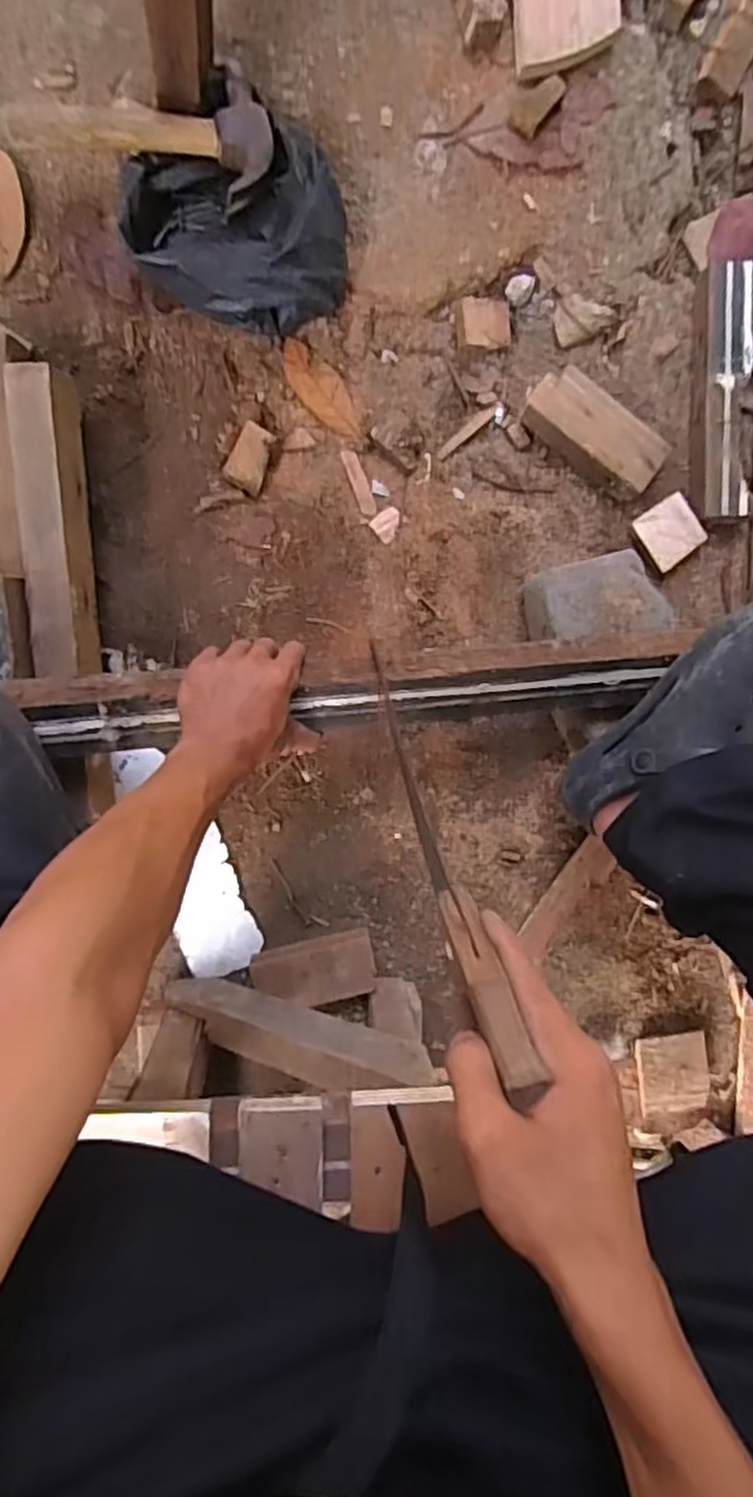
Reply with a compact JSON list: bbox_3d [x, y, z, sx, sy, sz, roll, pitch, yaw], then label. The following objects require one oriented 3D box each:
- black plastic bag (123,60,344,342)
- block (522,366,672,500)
[{"bbox_3d":[-0.120,-0.475,0.632,0.193,0.059,0.200,-1,94,-9],"label":"black plastic bag"},{"bbox_3d":[0.212,-0.307,0.708,0.141,0.039,0.063,35,88,-10],"label":"block"}]

